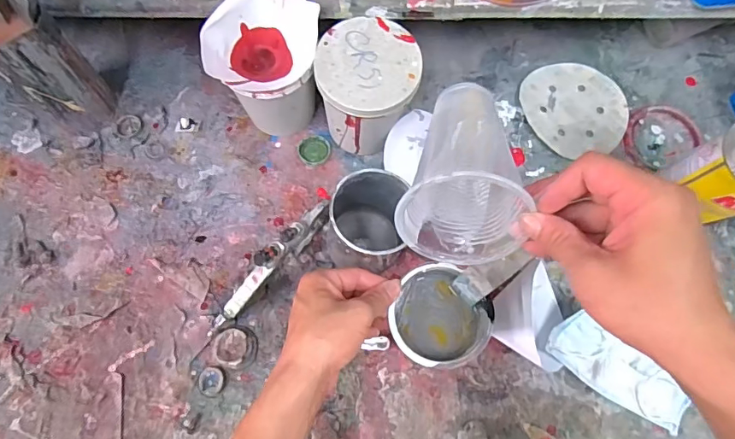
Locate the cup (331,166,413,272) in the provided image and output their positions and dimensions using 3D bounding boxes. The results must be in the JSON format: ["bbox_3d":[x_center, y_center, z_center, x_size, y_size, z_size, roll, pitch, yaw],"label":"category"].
[{"bbox_3d":[0.000,0.008,0.485,0.075,0.107,0.081,-5,72,-3],"label":"cup"}]

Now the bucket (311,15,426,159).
[{"bbox_3d":[0.000,-0.146,0.563,0.107,0.129,0.112,0,72,-1],"label":"bucket"}]

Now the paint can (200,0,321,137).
[{"bbox_3d":[-0.113,-0.178,0.565,0.107,0.144,0.114,0,72,-1],"label":"paint can"}]

